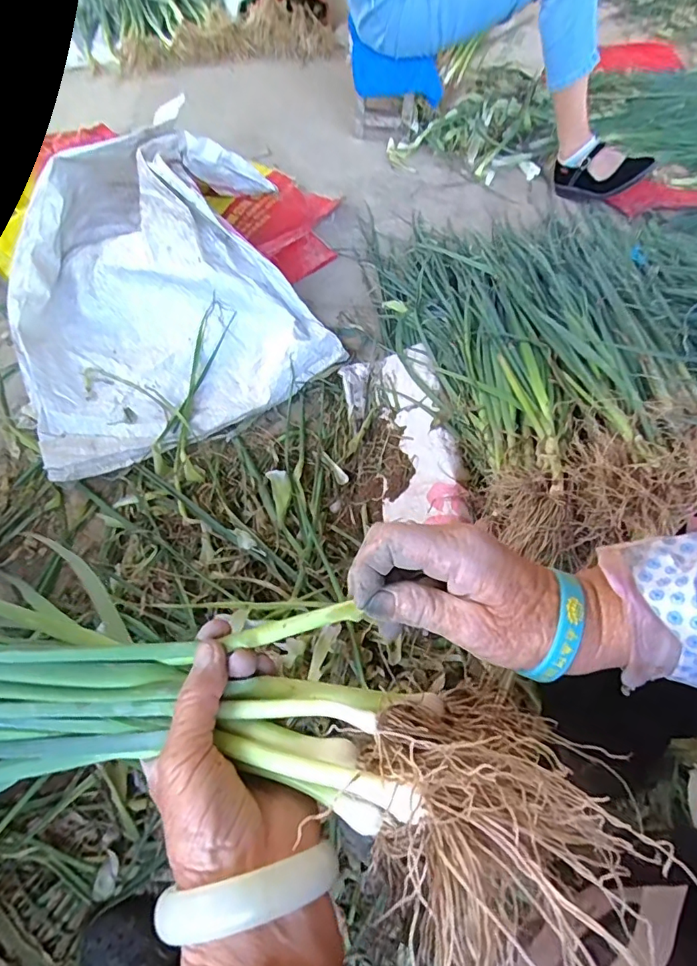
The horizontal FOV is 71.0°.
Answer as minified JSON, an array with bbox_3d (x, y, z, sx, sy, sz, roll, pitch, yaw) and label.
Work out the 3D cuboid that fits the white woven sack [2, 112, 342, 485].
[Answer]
[{"bbox_3d":[-0.345,-0.375,0.894,0.555,0.202,0.598,-23,62,-14],"label":"white woven sack"}]

